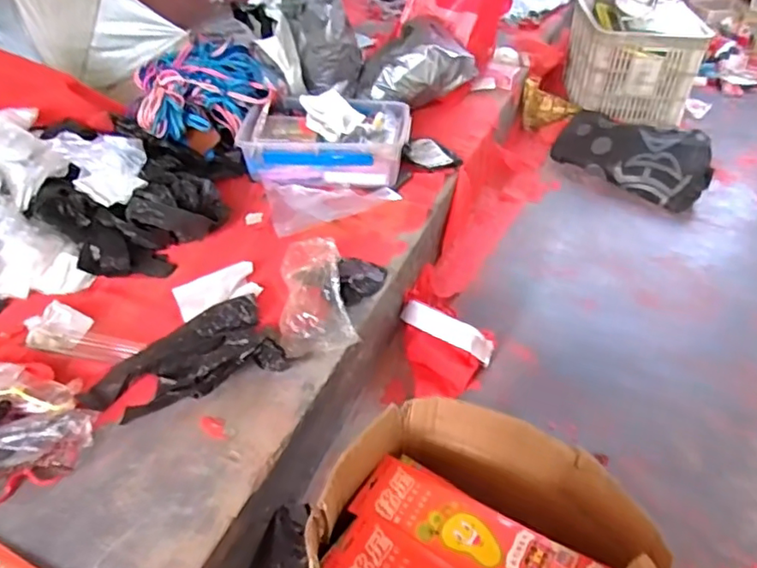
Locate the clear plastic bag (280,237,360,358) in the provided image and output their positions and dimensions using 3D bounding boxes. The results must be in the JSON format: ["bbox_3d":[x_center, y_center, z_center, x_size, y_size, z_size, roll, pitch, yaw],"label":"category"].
[{"bbox_3d":[-0.112,0.021,0.988,0.119,0.063,0.236,-7,41,-9],"label":"clear plastic bag"}]

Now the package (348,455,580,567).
[{"bbox_3d":[0.092,0.278,0.648,0.242,0.024,0.089,25,48,24],"label":"package"}]

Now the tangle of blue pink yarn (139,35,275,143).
[{"bbox_3d":[-0.411,-0.457,1.371,0.315,0.146,0.262,-5,40,-6],"label":"tangle of blue pink yarn"}]

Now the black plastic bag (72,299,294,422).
[{"bbox_3d":[-0.299,0.108,0.866,0.278,0.055,0.165,-19,44,-21],"label":"black plastic bag"}]

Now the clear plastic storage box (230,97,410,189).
[{"bbox_3d":[-0.124,-0.349,1.351,0.384,0.124,0.237,4,40,5],"label":"clear plastic storage box"}]

